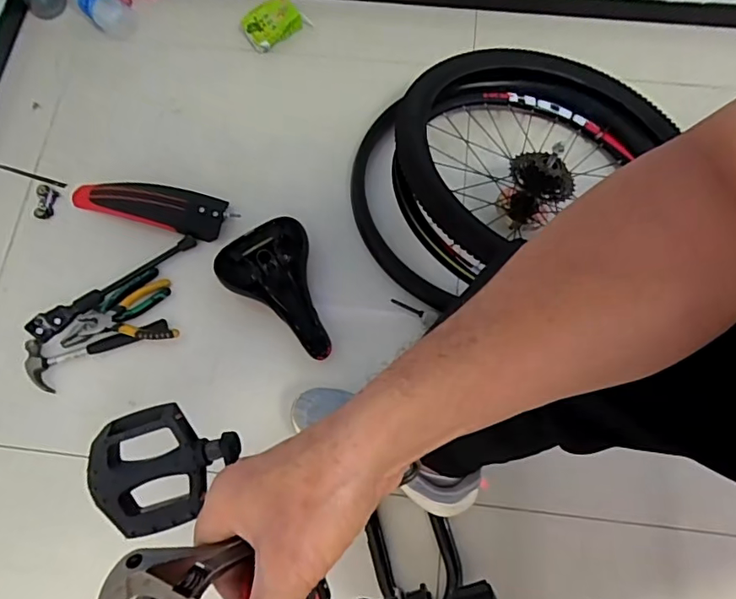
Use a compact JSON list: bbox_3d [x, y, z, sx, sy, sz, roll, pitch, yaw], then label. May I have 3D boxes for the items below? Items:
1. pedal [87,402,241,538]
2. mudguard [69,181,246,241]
[{"bbox_3d":[-0.158,0.129,0.407,0.113,0.023,0.091,-13,73,-3],"label":"pedal"},{"bbox_3d":[-0.377,-0.162,0.891,0.283,0.061,0.074,10,74,4],"label":"mudguard"}]

